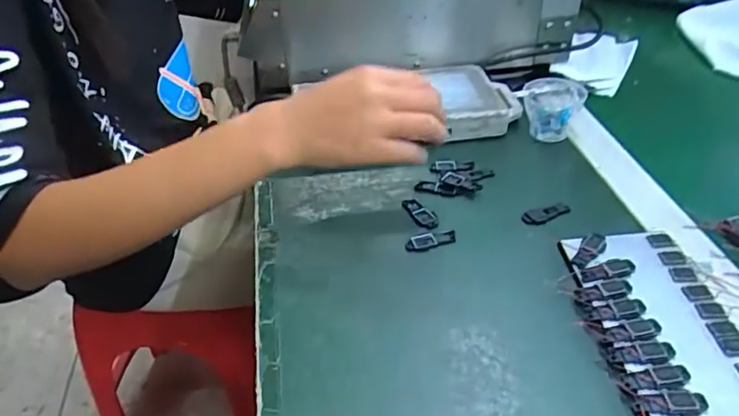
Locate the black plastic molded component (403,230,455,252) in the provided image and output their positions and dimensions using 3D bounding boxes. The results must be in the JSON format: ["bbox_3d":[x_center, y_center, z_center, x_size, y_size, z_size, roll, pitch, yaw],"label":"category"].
[{"bbox_3d":[0.047,0.025,0.458,0.040,0.004,0.016,-11,38,-10],"label":"black plastic molded component"}]

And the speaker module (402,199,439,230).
[{"bbox_3d":[0.042,0.003,0.485,0.015,0.004,0.045,-19,41,-20],"label":"speaker module"}]

